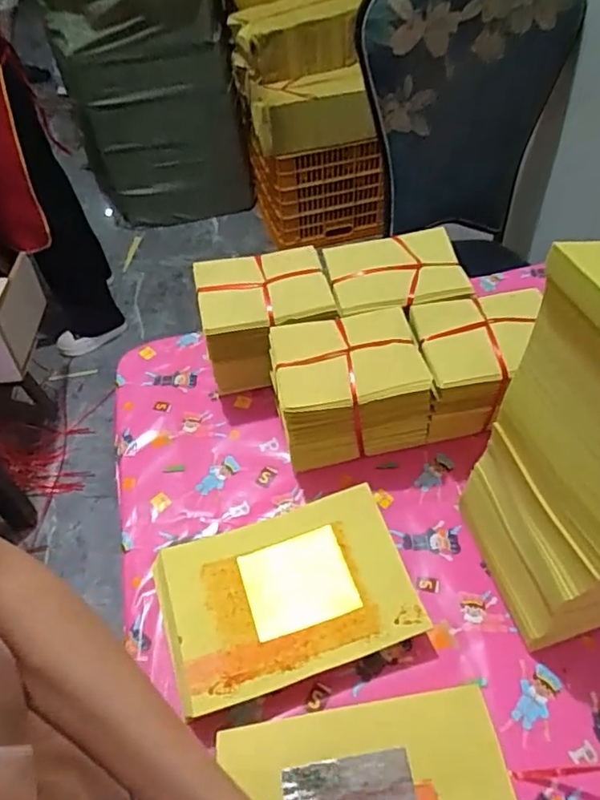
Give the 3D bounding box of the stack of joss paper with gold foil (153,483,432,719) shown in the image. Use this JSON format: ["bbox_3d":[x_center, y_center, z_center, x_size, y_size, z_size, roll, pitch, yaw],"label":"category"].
[{"bbox_3d":[-0.014,0.196,0.572,0.233,0.045,0.160,-17,52,-9],"label":"stack of joss paper with gold foil"}]

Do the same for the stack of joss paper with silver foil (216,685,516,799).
[{"bbox_3d":[0.056,0.339,0.462,0.234,0.035,0.158,-10,52,-3],"label":"stack of joss paper with silver foil"}]

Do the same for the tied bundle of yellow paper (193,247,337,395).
[{"bbox_3d":[-0.043,-0.097,0.742,0.159,0.145,0.122,-9,52,-3],"label":"tied bundle of yellow paper"}]

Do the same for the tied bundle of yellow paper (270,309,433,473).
[{"bbox_3d":[0.055,-0.010,0.671,0.162,0.141,0.118,-10,52,-4],"label":"tied bundle of yellow paper"}]

